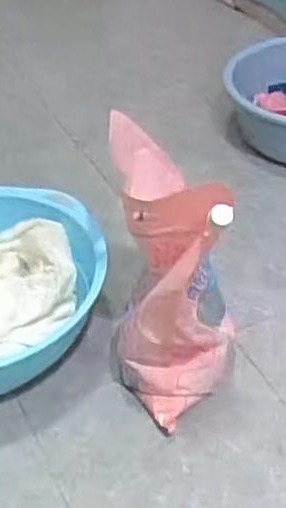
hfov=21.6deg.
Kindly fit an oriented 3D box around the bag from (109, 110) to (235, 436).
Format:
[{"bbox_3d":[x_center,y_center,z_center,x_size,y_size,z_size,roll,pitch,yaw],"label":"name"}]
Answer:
[{"bbox_3d":[0.036,0.028,0.917,0.152,0.308,0.223,1,40,4],"label":"bag"}]

